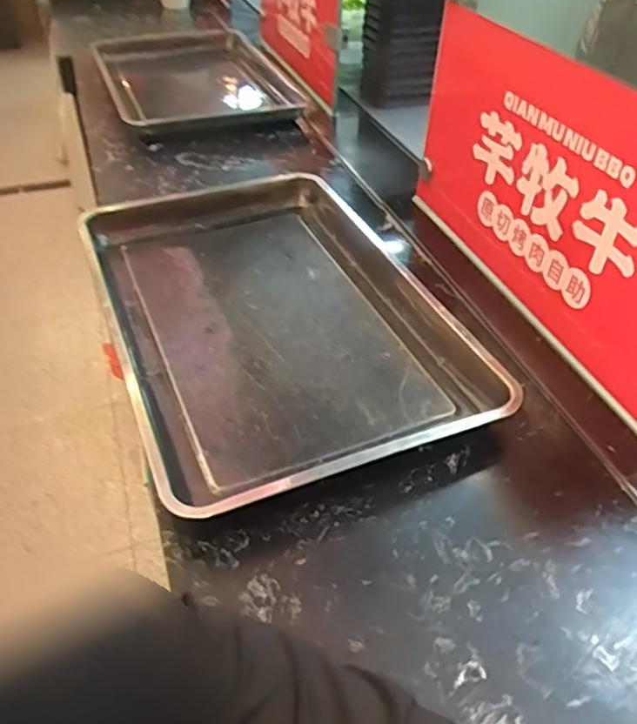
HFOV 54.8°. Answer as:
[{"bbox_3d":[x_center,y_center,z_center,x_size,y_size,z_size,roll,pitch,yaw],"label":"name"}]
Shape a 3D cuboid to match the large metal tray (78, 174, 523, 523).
[{"bbox_3d":[-0.067,-0.068,0.789,0.379,0.071,0.561,-15,45,-19],"label":"large metal tray"}]

